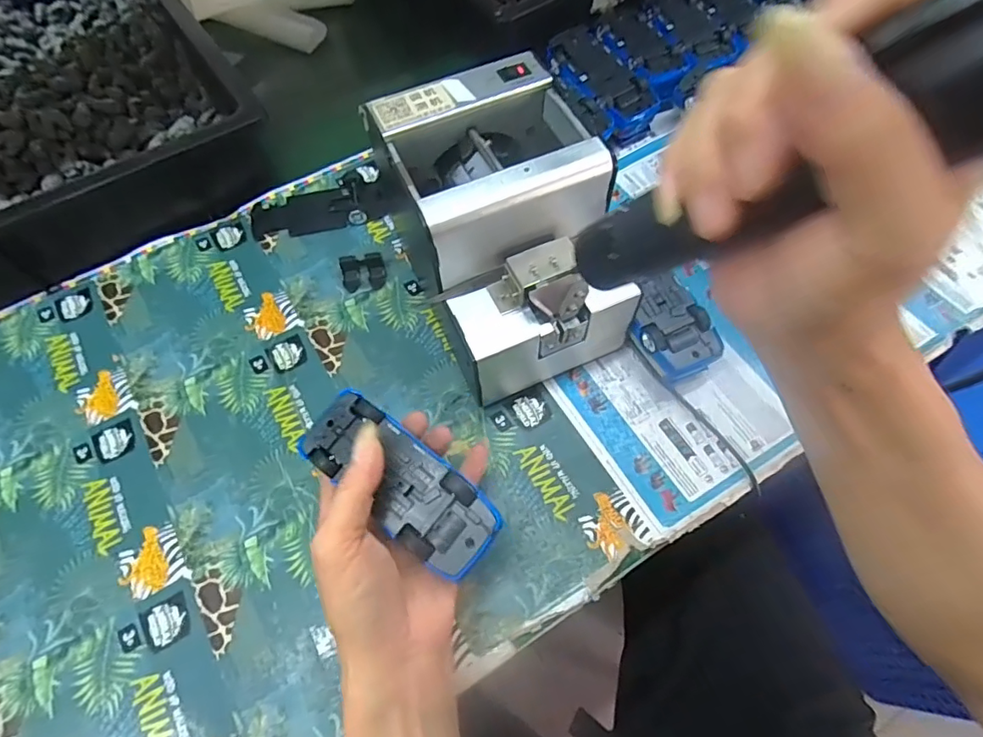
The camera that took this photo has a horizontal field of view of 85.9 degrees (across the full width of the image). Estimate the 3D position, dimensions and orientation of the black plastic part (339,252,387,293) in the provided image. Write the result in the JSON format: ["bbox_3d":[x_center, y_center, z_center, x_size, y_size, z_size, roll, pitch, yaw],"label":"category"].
[{"bbox_3d":[-0.111,-0.083,0.456,0.037,0.014,0.027,-12,63,-4],"label":"black plastic part"}]

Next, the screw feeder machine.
[{"bbox_3d":[0.013,-0.095,0.386,0.124,0.149,0.168,-22,64,-9],"label":"screw feeder machine"}]

